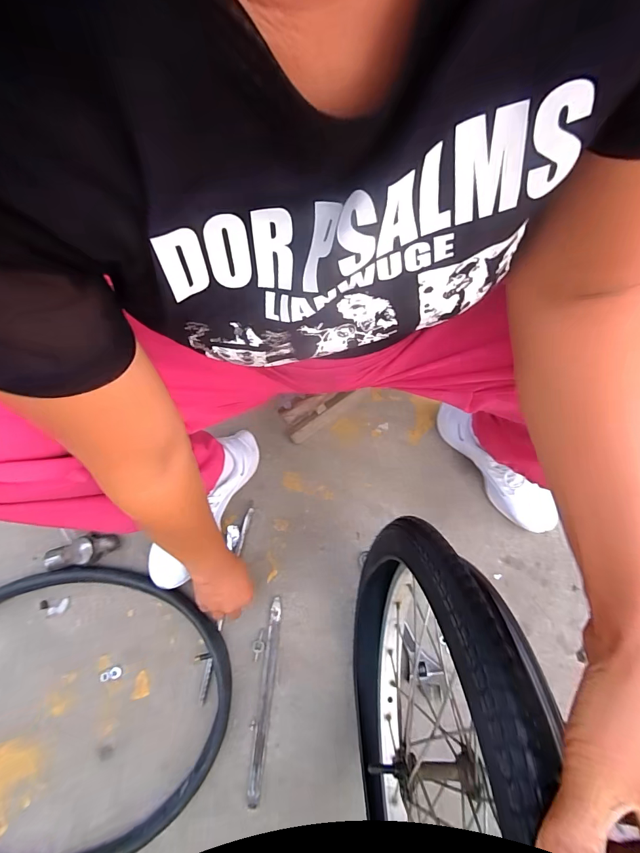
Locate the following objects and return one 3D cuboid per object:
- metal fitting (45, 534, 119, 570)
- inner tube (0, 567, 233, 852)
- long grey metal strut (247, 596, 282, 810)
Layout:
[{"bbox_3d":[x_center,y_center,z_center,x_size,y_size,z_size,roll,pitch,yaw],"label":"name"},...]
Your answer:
[{"bbox_3d":[-0.389,0.204,0.616,0.108,0.042,0.048,-17,77,-7],"label":"metal fitting"},{"bbox_3d":[-0.380,0.422,0.559,0.490,0.042,0.391,-1,74,-2],"label":"inner tube"},{"bbox_3d":[-0.084,0.424,0.594,0.021,0.010,0.280,6,74,0],"label":"long grey metal strut"}]

